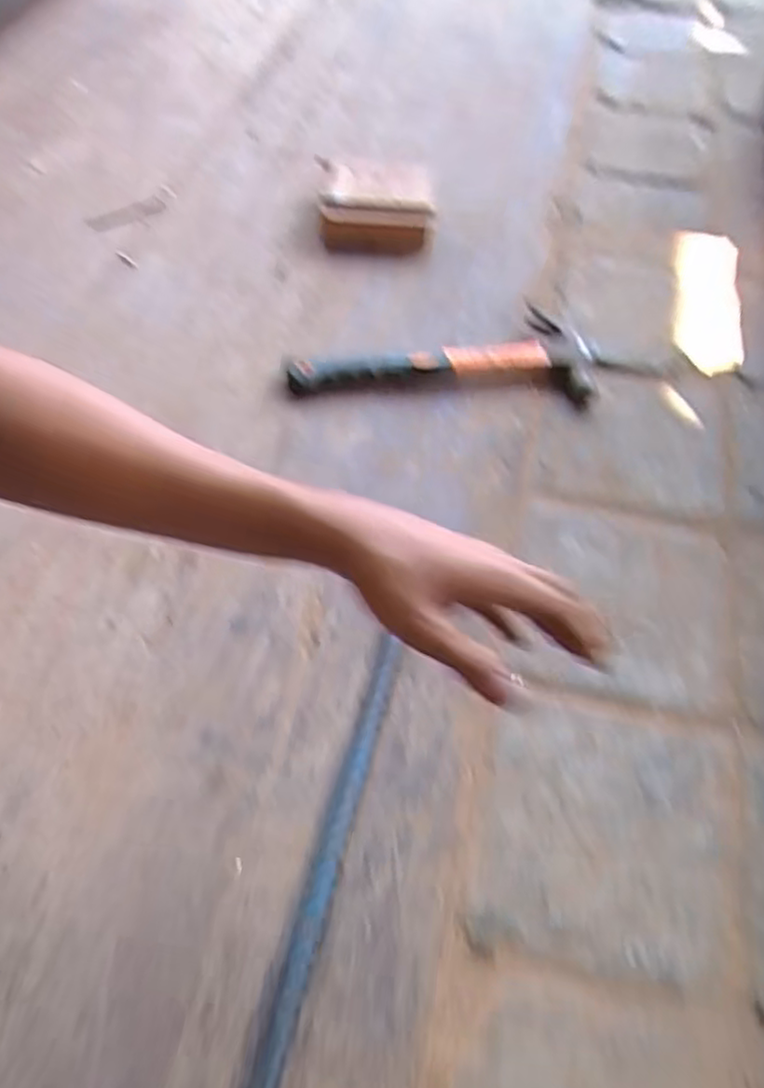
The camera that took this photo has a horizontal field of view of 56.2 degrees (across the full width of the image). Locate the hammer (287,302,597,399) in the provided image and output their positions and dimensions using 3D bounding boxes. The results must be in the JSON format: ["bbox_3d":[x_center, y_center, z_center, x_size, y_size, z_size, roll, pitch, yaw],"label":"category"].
[{"bbox_3d":[0.066,-0.217,0.790,0.323,0.034,0.123,2,56,-1],"label":"hammer"}]

